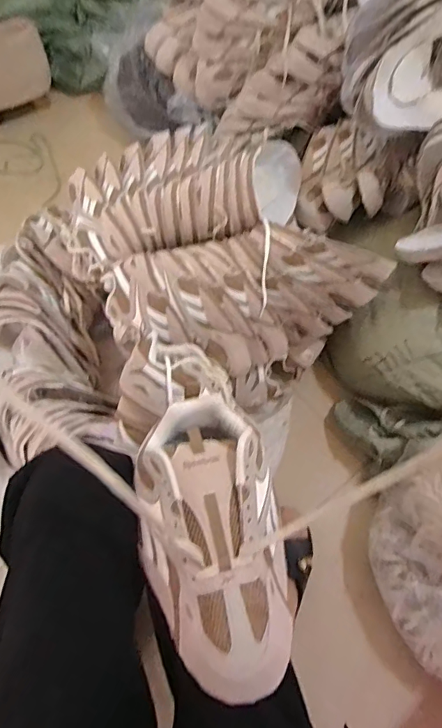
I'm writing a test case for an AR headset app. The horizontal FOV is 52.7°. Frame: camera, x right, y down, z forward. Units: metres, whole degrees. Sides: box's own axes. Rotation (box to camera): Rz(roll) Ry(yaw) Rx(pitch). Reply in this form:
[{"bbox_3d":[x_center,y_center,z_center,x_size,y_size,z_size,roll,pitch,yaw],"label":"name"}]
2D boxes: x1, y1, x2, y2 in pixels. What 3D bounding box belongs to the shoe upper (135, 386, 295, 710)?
[{"bbox_3d":[-0.010,0.149,0.400,0.120,0.064,0.245,-10,64,-5],"label":"shoe upper"}]

